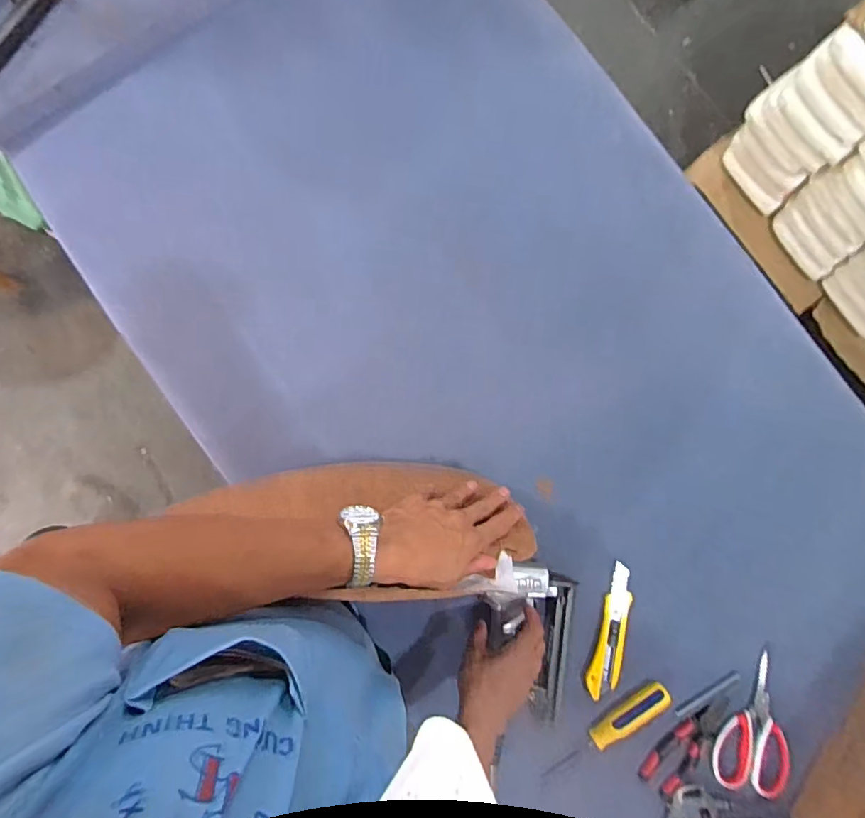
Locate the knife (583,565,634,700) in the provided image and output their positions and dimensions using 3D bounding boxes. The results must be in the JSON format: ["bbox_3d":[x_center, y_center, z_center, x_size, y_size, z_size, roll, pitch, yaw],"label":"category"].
[{"bbox_3d":[0.234,0.287,0.652,0.036,0.020,0.164,19,85,-3],"label":"knife"}]

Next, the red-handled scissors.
[{"bbox_3d":[0.413,0.402,0.645,0.090,0.021,0.162,13,86,-4],"label":"red-handled scissors"}]

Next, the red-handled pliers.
[{"bbox_3d":[0.325,0.422,0.642,0.051,0.012,0.142,45,84,-1],"label":"red-handled pliers"}]

